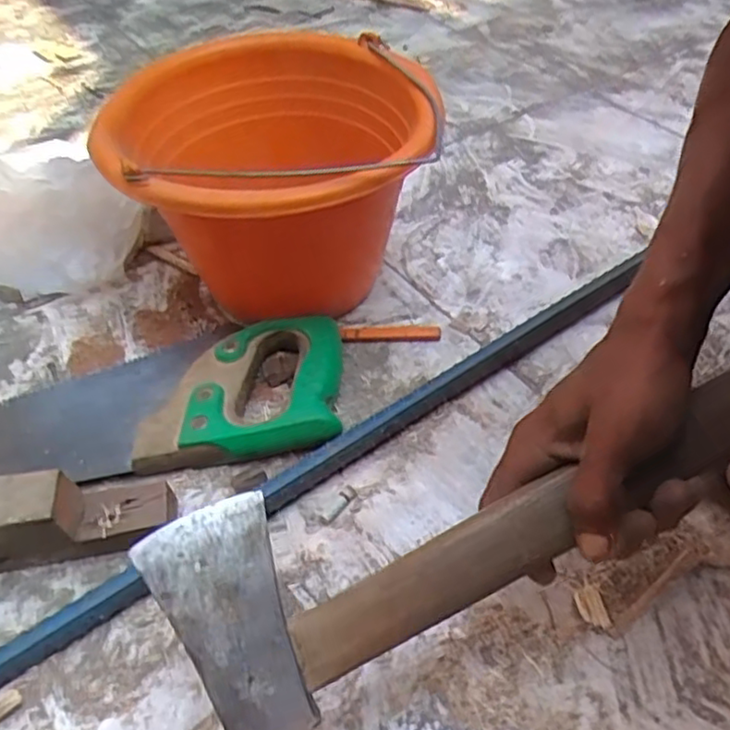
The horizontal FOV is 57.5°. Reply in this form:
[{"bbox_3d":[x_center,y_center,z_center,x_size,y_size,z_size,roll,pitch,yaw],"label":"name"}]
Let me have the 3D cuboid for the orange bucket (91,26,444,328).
[{"bbox_3d":[-0.064,-0.140,0.549,0.235,0.175,0.247,-1,46,1],"label":"orange bucket"}]

